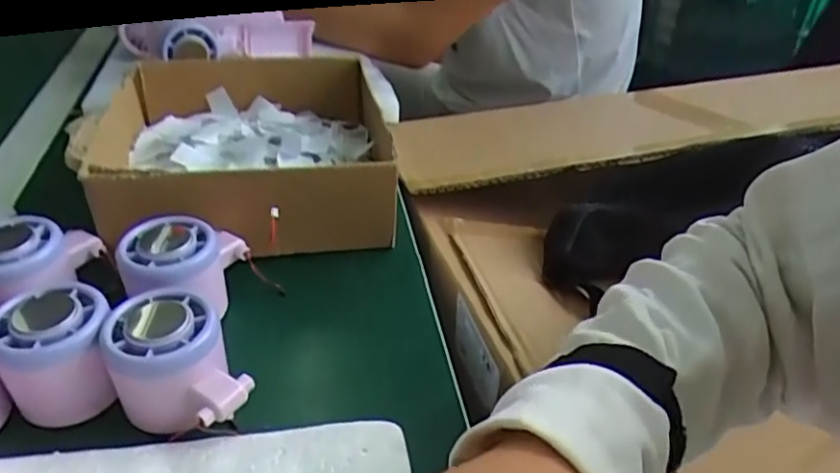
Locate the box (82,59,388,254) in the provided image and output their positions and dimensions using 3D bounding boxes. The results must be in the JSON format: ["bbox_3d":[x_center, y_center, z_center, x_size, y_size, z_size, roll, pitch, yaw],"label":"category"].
[{"bbox_3d":[-0.130,-0.065,0.501,0.197,0.079,0.196,-4,35,-10],"label":"box"}]

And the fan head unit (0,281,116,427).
[{"bbox_3d":[-0.186,0.058,0.331,0.051,0.050,0.054,-13,38,-22],"label":"fan head unit"}]

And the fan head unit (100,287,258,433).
[{"bbox_3d":[-0.125,0.066,0.326,0.055,0.049,0.071,-20,41,-29],"label":"fan head unit"}]

